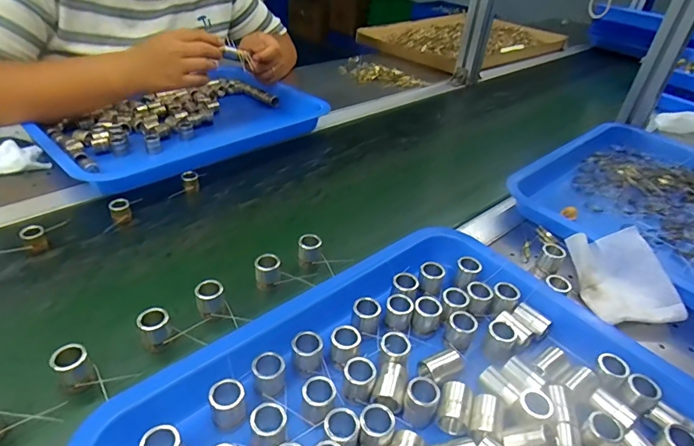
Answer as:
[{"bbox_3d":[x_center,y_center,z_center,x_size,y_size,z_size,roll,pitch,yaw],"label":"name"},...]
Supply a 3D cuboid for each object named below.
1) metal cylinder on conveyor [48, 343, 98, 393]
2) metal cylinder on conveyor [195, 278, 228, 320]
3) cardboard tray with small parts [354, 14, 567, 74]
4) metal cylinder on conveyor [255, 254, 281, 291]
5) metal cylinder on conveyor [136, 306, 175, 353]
[{"bbox_3d":[-0.201,0.108,0.329,0.022,0.032,0.019,-18,44,-29],"label":"metal cylinder on conveyor"},{"bbox_3d":[-0.120,0.069,0.396,0.023,0.032,0.021,-12,41,-23],"label":"metal cylinder on conveyor"},{"bbox_3d":[0.336,-0.518,1.256,0.597,0.042,0.363,-26,48,-36],"label":"cardboard tray with small parts"},{"bbox_3d":[-0.076,0.048,0.430,0.022,0.031,0.018,1,37,-8],"label":"metal cylinder on conveyor"},{"bbox_3d":[-0.156,0.088,0.365,0.023,0.033,0.021,-15,42,-27],"label":"metal cylinder on conveyor"}]

